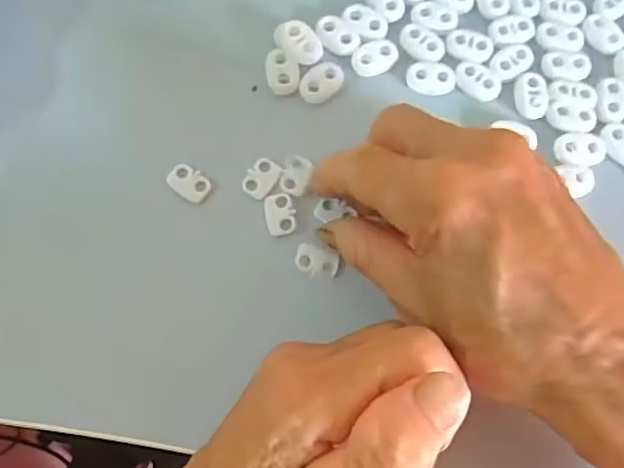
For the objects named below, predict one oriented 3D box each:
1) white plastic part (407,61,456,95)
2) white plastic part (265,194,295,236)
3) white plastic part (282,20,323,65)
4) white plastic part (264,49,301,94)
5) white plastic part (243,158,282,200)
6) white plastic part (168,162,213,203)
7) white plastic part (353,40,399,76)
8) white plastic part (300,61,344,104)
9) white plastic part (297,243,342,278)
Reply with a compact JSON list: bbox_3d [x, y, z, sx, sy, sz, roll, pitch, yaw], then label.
[{"bbox_3d":[0.054,-0.071,0.275,0.022,0.004,0.015,-2,75,-3],"label":"white plastic part"},{"bbox_3d":[-0.014,-0.009,0.256,0.012,0.004,0.018,-4,75,-3],"label":"white plastic part"},{"bbox_3d":[-0.004,-0.086,0.269,0.015,0.007,0.020,-23,77,-8],"label":"white plastic part"},{"bbox_3d":[-0.013,-0.074,0.272,0.015,0.005,0.022,-4,75,-3],"label":"white plastic part"},{"bbox_3d":[-0.022,-0.025,0.260,0.012,0.004,0.018,31,76,6],"label":"white plastic part"},{"bbox_3d":[-0.053,-0.022,0.257,0.018,0.004,0.013,38,77,8],"label":"white plastic part"},{"bbox_3d":[0.029,-0.081,0.276,0.022,0.004,0.015,-20,76,-7],"label":"white plastic part"},{"bbox_3d":[0.004,-0.068,0.272,0.014,0.005,0.022,44,78,9],"label":"white plastic part"},{"bbox_3d":[0.003,0.012,0.251,0.019,0.004,0.011,20,75,3],"label":"white plastic part"}]

